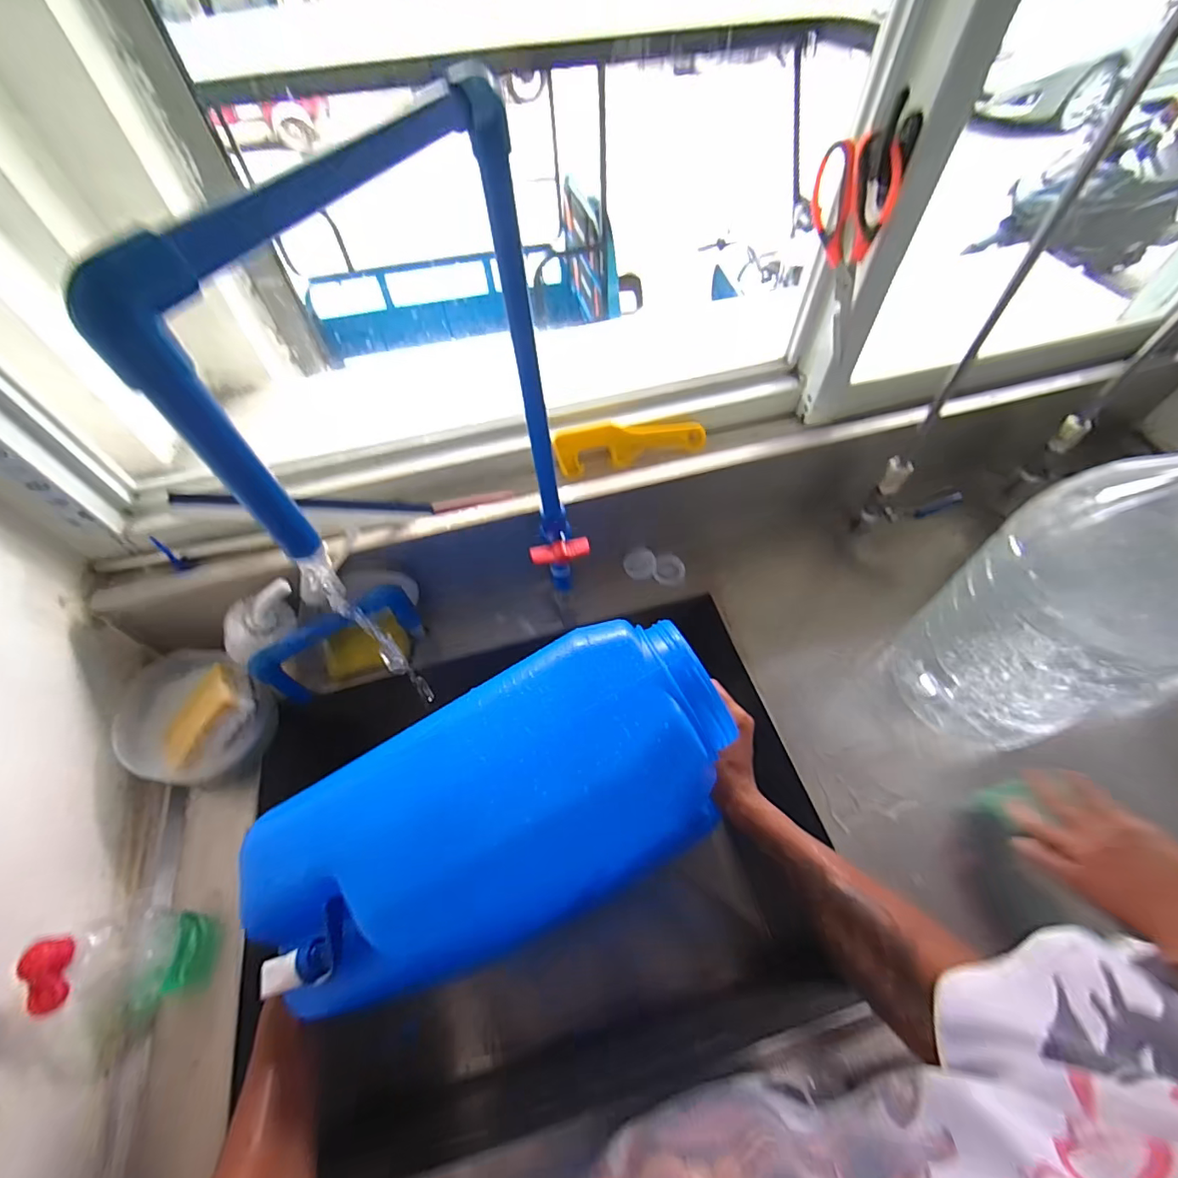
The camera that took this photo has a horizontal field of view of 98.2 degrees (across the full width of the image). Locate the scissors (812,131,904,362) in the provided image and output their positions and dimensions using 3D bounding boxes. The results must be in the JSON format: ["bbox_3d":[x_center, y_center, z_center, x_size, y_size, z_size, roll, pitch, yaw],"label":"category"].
[{"bbox_3d":[0.264,-0.348,0.537,0.078,0.193,0.011,27,51,32],"label":"scissors"}]

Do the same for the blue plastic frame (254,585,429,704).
[{"bbox_3d":[-0.297,0.066,0.622,0.181,0.112,0.027,-30,61,-15],"label":"blue plastic frame"}]

